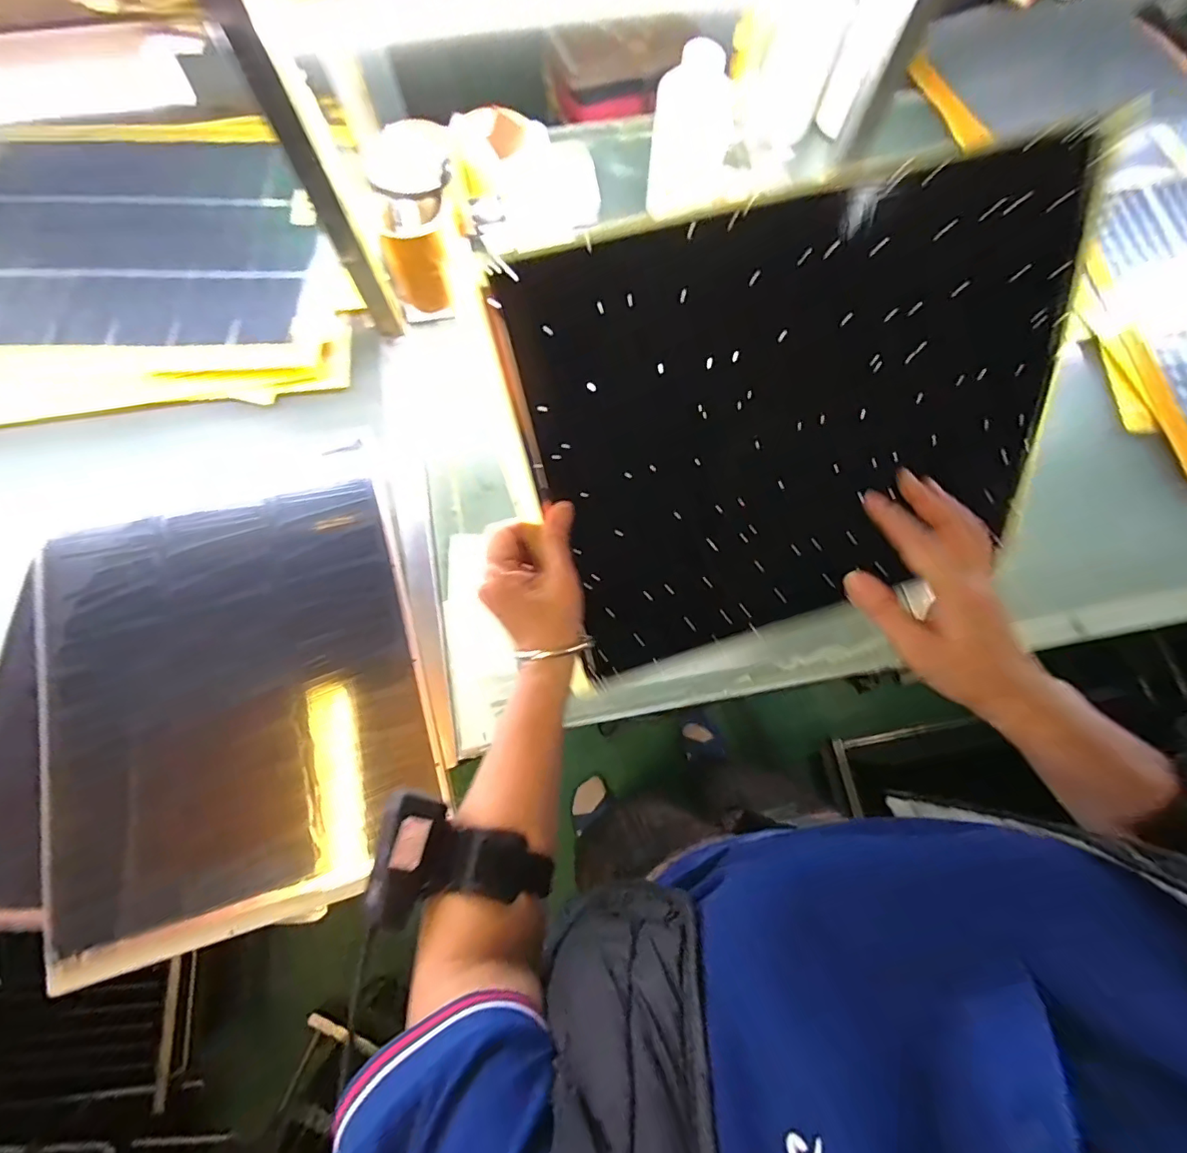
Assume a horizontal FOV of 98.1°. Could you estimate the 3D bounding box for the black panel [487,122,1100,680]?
[{"bbox_3d":[0.173,-0.104,0.403,0.418,0.325,0.013,-17,32,-6],"label":"black panel"}]

